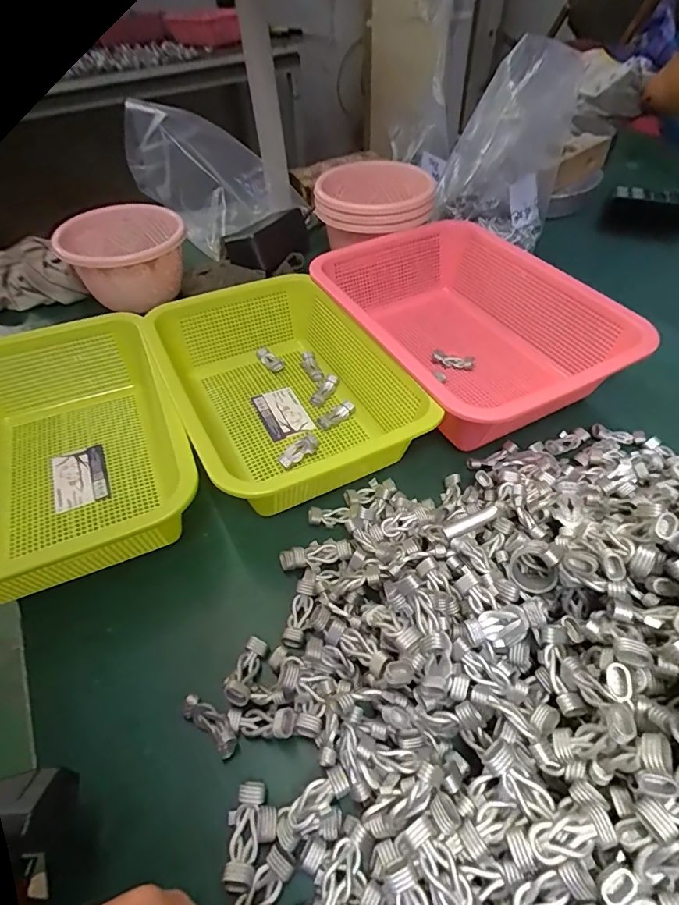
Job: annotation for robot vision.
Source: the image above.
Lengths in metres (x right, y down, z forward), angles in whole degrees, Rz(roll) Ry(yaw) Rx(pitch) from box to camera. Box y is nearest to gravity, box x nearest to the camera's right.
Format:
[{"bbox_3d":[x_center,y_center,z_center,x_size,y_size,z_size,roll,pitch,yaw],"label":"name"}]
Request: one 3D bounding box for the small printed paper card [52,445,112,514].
[{"bbox_3d":[-0.232,0.024,0.414,0.045,0.005,0.061,-18,56,-18],"label":"small printed paper card"}]

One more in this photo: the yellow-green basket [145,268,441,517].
[{"bbox_3d":[-0.049,-0.061,0.437,0.188,0.083,0.262,-23,51,-15],"label":"yellow-green basket"}]

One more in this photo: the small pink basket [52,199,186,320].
[{"bbox_3d":[-0.260,-0.239,0.580,0.142,0.090,0.138,-23,51,-14],"label":"small pink basket"}]

